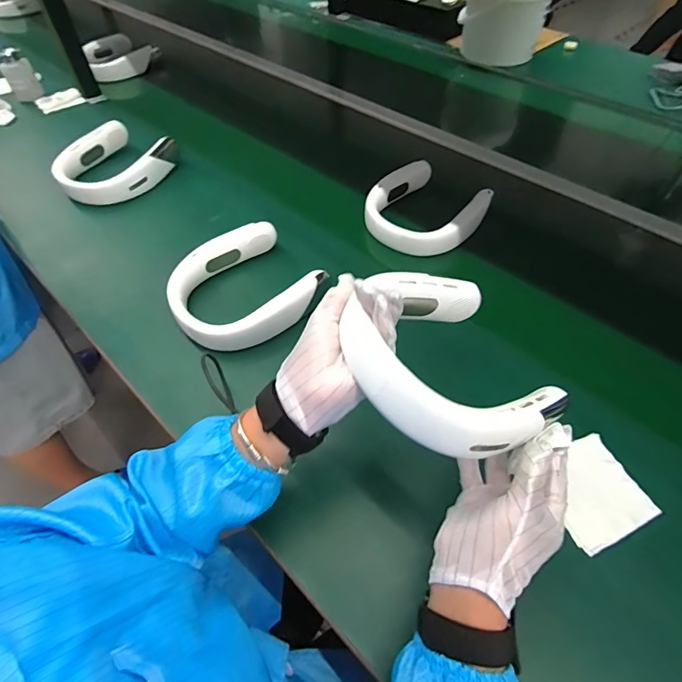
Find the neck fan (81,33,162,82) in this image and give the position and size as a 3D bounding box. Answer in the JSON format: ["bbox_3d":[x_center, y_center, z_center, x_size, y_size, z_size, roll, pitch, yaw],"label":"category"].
[{"bbox_3d":[-0.632,-0.823,1.213,0.202,0.067,0.167,-23,56,-17],"label":"neck fan"}]

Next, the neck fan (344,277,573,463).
[{"bbox_3d":[0.095,0.013,0.374,0.181,0.040,0.178,0,46,-32],"label":"neck fan"}]

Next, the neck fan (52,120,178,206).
[{"bbox_3d":[-0.440,-0.338,0.814,0.188,0.061,0.203,18,55,14],"label":"neck fan"}]

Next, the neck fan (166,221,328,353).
[{"bbox_3d":[-0.142,-0.074,0.609,0.201,0.061,0.194,-24,56,-17],"label":"neck fan"}]

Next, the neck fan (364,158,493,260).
[{"bbox_3d":[0.142,-0.225,0.726,0.182,0.056,0.188,33,59,23],"label":"neck fan"}]

